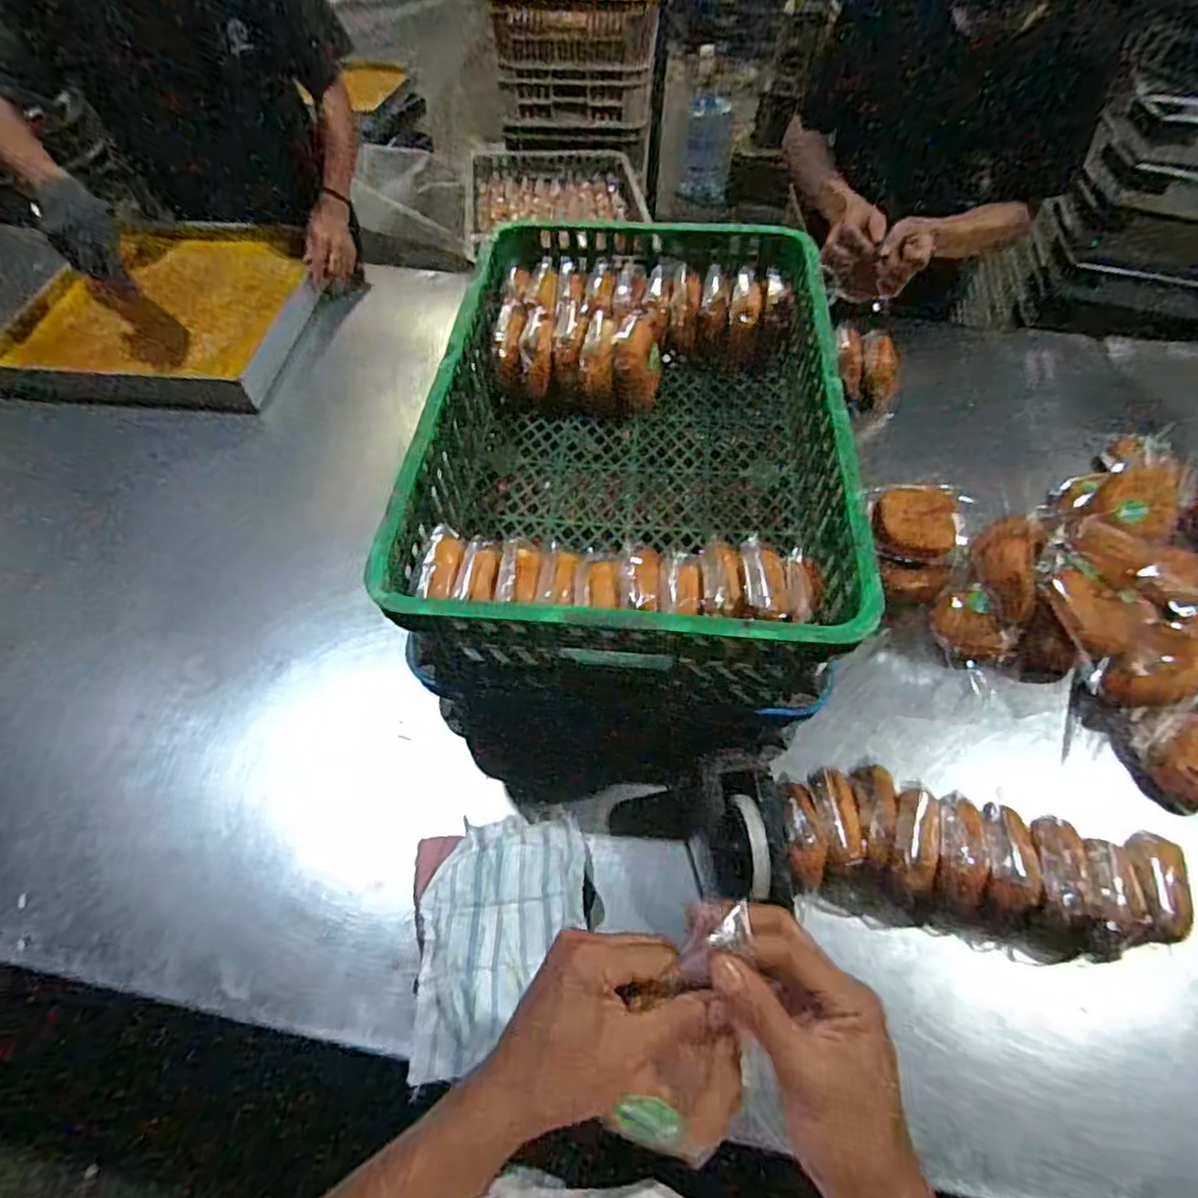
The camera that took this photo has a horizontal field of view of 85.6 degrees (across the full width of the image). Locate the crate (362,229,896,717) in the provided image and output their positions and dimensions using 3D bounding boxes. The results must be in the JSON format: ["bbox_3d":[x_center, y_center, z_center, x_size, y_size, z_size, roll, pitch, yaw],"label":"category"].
[{"bbox_3d":[0.040,-0.198,0.733,0.407,0.145,0.624,4,55,2],"label":"crate"}]

